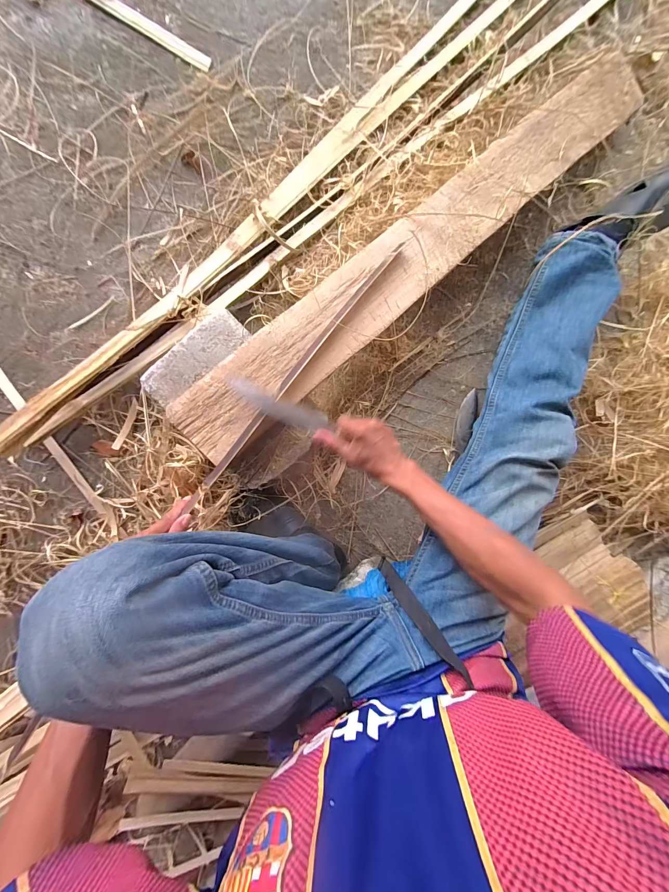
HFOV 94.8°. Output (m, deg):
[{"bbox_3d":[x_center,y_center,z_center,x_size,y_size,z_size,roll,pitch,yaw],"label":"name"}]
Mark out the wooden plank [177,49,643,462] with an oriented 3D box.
[{"bbox_3d":[0.169,-0.350,0.541,1.038,0.021,0.131,-41,96,-7],"label":"wooden plank"}]

